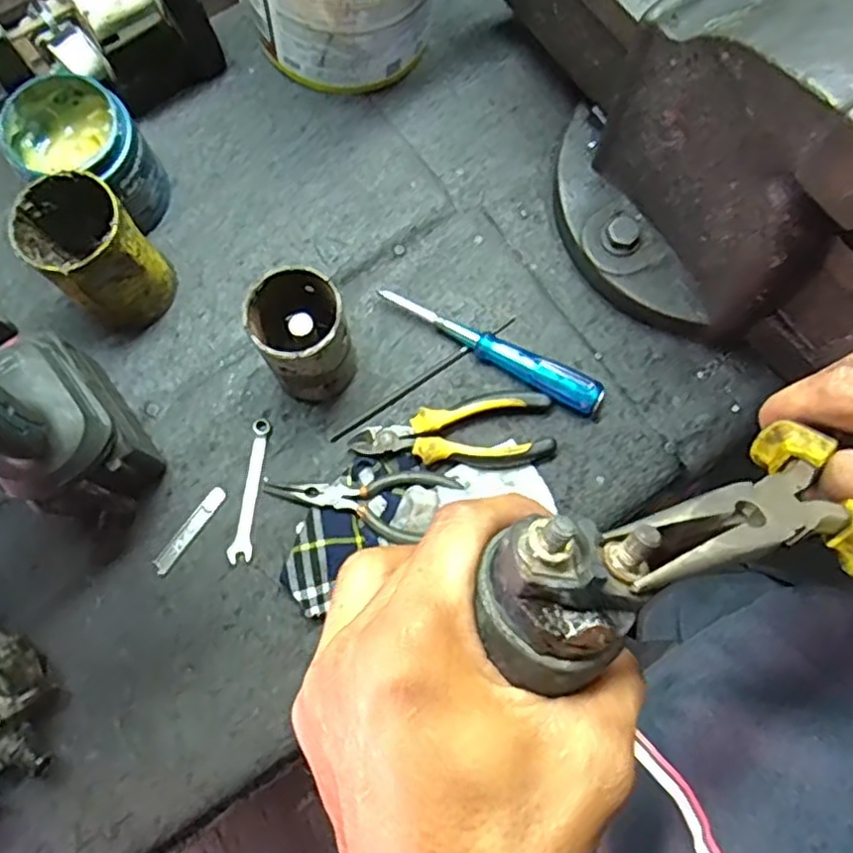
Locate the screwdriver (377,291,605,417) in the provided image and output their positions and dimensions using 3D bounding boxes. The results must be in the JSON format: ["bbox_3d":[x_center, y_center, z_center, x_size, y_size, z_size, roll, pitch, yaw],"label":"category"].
[{"bbox_3d":[0.052,-0.066,0.554,0.189,0.027,0.027,32,79,7],"label":"screwdriver"}]

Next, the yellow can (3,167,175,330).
[{"bbox_3d":[-0.246,-0.128,0.527,0.072,0.113,0.074,0,77,0],"label":"yellow can"}]

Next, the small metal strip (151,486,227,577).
[{"bbox_3d":[-0.184,0.080,0.539,0.015,0.004,0.077,37,80,8],"label":"small metal strip"}]

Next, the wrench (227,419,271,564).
[{"bbox_3d":[-0.136,0.050,0.542,0.017,0.008,0.110,7,77,2],"label":"wrench"}]

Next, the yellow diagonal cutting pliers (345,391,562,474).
[{"bbox_3d":[0.021,0.007,0.540,0.152,0.023,0.057,-6,77,-1],"label":"yellow diagonal cutting pliers"}]

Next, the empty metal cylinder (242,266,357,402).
[{"bbox_3d":[-0.089,-0.066,0.509,0.062,0.123,0.067,0,77,0],"label":"empty metal cylinder"}]

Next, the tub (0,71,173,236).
[{"bbox_3d":[-0.265,-0.216,0.552,0.092,0.097,0.087,0,77,0],"label":"tub"}]

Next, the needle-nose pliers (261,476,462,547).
[{"bbox_3d":[-0.051,0.061,0.532,0.148,0.019,0.048,1,77,1],"label":"needle-nose pliers"}]

